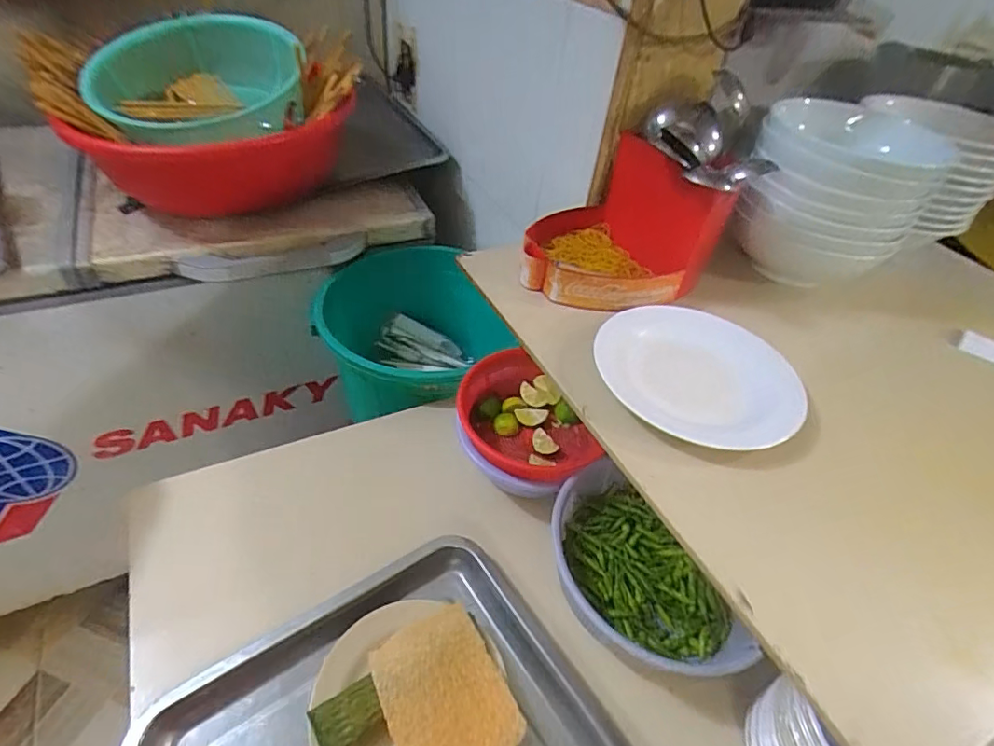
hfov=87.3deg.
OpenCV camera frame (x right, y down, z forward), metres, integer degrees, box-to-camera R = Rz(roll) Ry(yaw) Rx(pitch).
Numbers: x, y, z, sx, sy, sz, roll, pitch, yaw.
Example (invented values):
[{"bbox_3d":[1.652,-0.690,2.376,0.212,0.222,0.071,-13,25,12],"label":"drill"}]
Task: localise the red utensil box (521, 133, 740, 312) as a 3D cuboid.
[{"bbox_3d":[0.134,-0.164,0.589,0.189,0.114,0.173,-29,55,-32],"label":"red utensil box"}]

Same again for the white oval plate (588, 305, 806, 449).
[{"bbox_3d":[0.189,0.003,0.499,0.181,0.025,0.181,7,44,-1],"label":"white oval plate"}]

